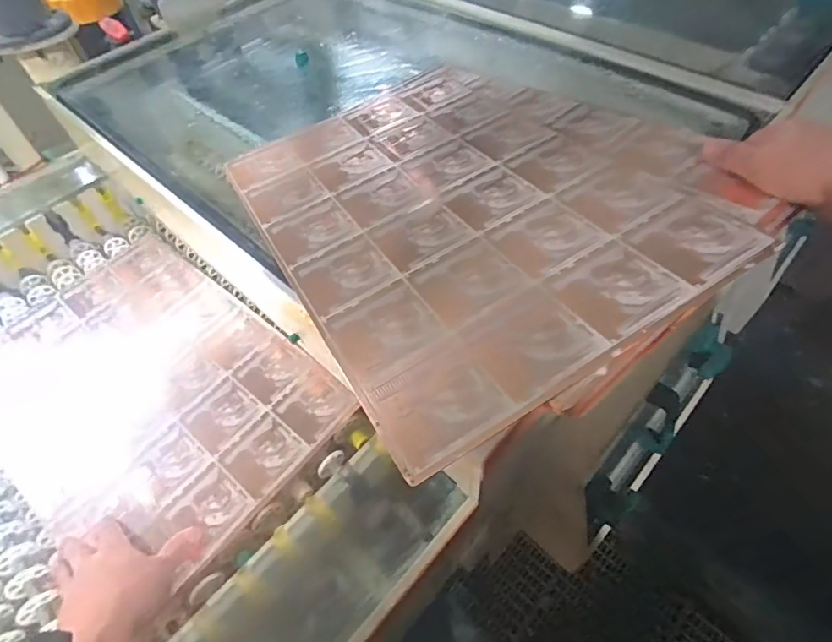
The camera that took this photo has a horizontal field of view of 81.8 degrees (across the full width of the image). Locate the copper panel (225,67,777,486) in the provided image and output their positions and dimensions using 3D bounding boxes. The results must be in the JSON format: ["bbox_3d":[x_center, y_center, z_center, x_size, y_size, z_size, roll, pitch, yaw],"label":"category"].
[{"bbox_3d":[0.042,-0.139,0.507,0.388,0.010,0.495,-29,50,-12],"label":"copper panel"}]

